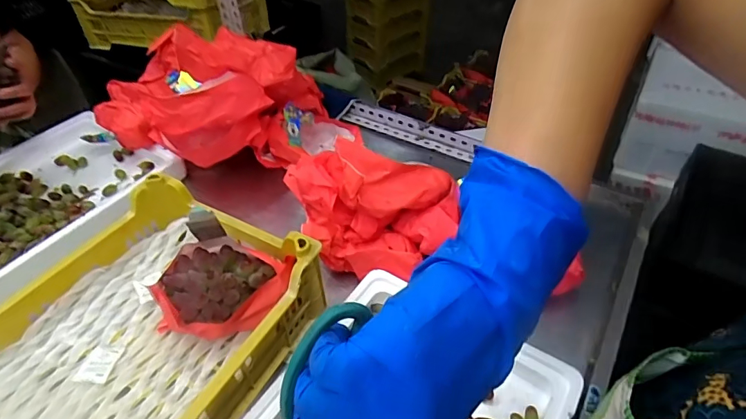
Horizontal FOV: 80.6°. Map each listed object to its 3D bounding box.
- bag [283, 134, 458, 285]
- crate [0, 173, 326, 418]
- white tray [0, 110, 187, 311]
[{"bbox_3d":[-0.006,0.003,0.635,0.252,0.136,0.119,4,43,4],"label":"bag"},{"bbox_3d":[-0.306,0.182,0.513,0.296,0.150,0.440,20,46,21],"label":"crate"},{"bbox_3d":[-0.593,0.006,0.758,0.299,0.094,0.425,22,47,23],"label":"white tray"}]

